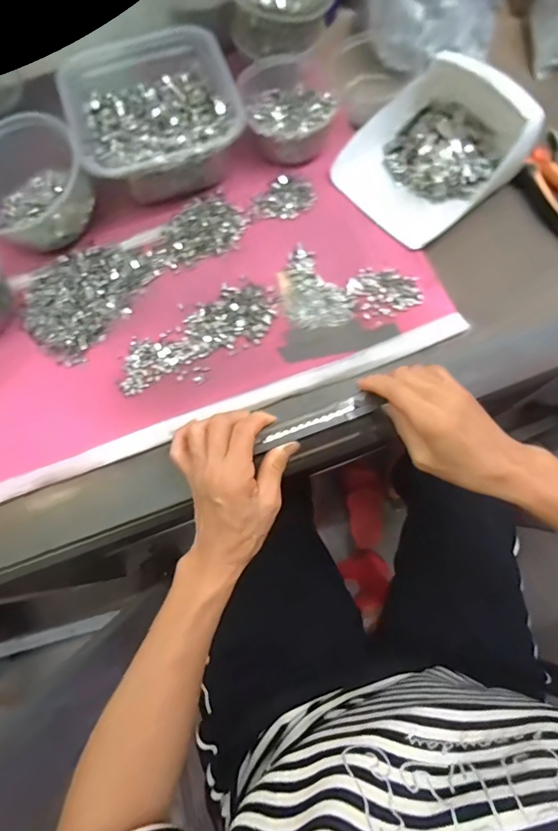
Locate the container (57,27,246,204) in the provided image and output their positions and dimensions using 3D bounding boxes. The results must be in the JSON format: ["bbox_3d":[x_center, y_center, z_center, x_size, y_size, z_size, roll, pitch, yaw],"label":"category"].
[{"bbox_3d":[-0.135,-0.323,0.483,0.169,0.077,0.168,-18,73,-5],"label":"container"}]

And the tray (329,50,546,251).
[{"bbox_3d":[0.168,-0.297,0.467,0.179,0.079,0.152,-38,76,-10],"label":"tray"}]

